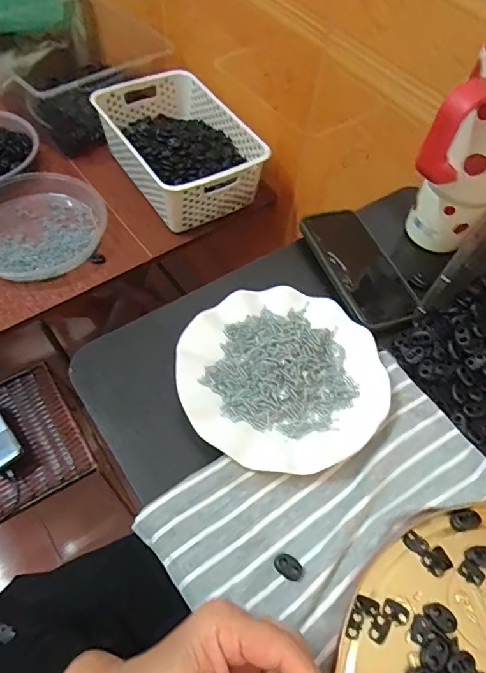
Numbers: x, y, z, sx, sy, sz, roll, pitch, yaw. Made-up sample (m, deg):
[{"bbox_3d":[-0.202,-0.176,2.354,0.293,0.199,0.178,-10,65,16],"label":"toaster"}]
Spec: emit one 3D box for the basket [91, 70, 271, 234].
[{"bbox_3d":[-0.116,-0.350,0.856,0.205,0.098,0.313,-27,63,-19],"label":"basket"}]

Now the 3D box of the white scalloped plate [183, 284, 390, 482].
[{"bbox_3d":[0.037,0.035,0.424,0.179,0.023,0.175,2,57,-3],"label":"white scalloped plate"}]

